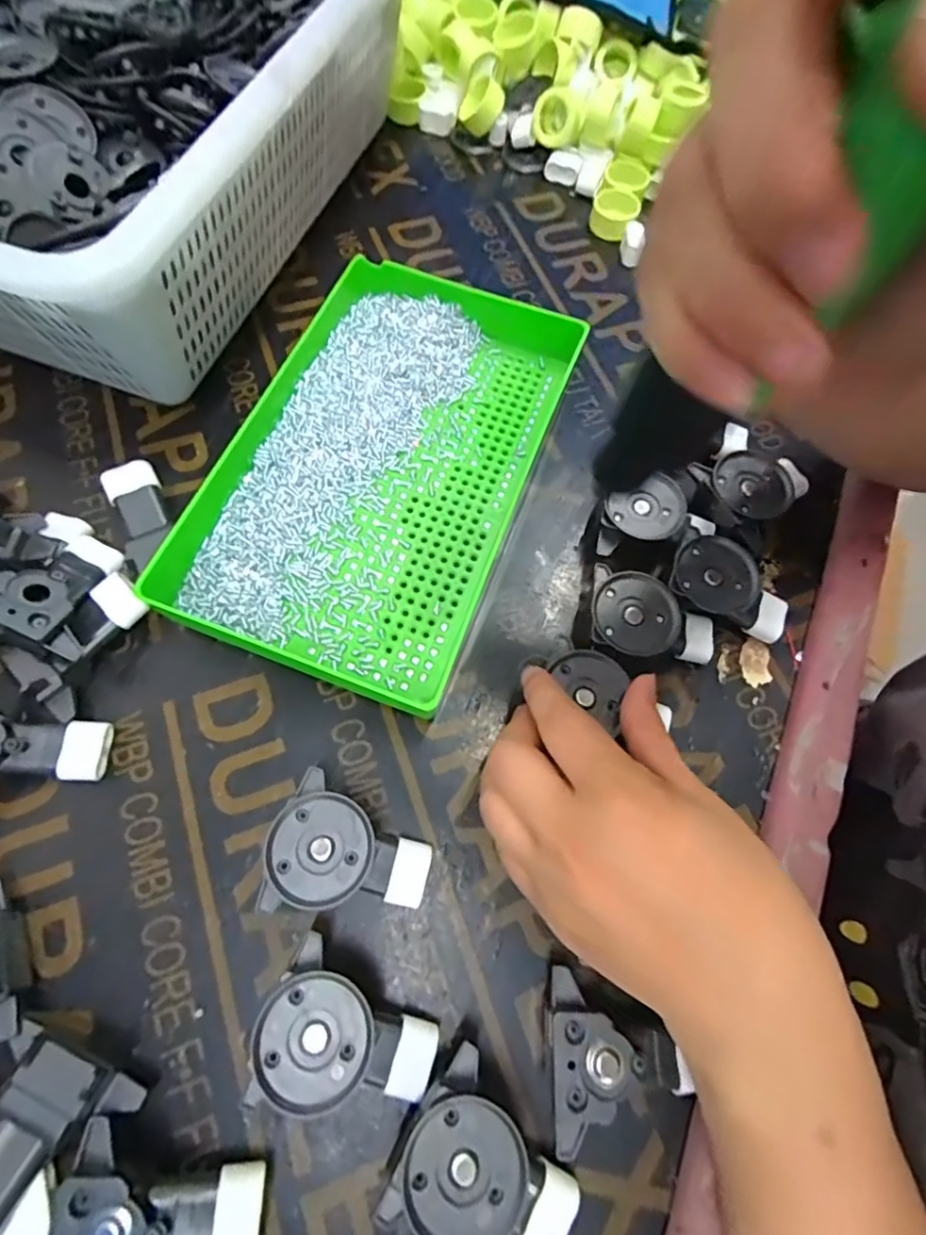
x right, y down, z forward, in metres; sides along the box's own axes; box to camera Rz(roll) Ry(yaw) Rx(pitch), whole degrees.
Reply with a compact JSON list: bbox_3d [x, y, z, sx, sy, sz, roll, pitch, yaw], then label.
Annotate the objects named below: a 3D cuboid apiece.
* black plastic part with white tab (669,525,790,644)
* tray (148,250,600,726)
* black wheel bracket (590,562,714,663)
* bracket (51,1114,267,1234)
[{"bbox_3d":[0.138,-0.014,0.290,0.065,0.028,0.038,26,69,8],"label":"black plastic part with white tab"},{"bbox_3d":[-0.044,-0.085,0.306,0.154,0.037,0.237,20,69,6],"label":"tray"},{"bbox_3d":[0.094,0.005,0.281,0.065,0.030,0.041,13,68,3],"label":"black wheel bracket"},{"bbox_3d":[-0.103,0.211,0.191,0.063,0.026,0.054,5,68,0],"label":"bracket"}]

